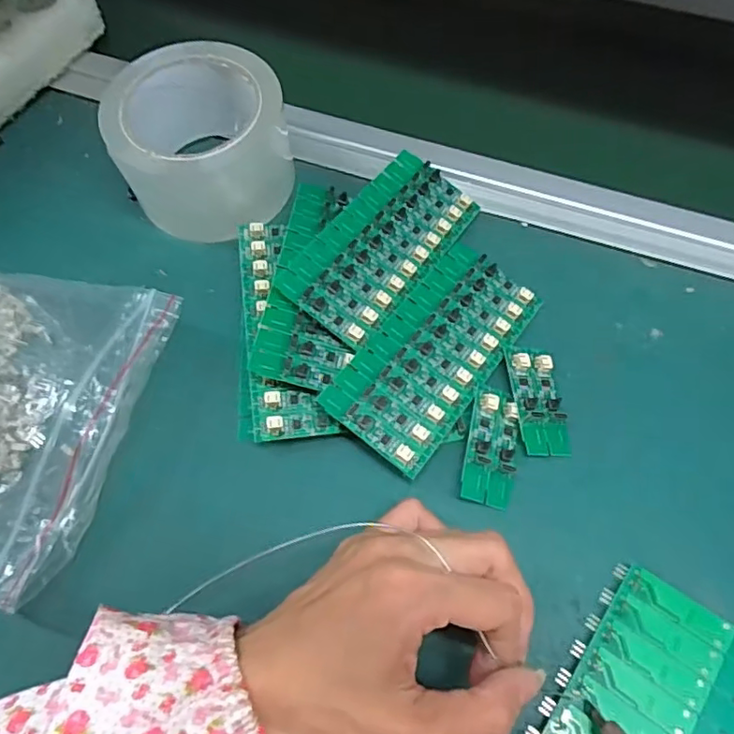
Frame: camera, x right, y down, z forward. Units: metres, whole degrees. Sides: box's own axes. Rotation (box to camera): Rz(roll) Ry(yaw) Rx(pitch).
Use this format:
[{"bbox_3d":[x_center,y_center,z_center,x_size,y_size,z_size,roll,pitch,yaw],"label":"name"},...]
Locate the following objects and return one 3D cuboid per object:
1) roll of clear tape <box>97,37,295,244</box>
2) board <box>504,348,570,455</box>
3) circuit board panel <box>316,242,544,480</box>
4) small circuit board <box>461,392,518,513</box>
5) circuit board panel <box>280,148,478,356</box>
[{"bbox_3d":[-0.101,-0.137,0.361,0.102,0.072,0.092,-17,65,-8],"label":"roll of clear tape"},{"bbox_3d":[0.093,0.017,0.313,0.028,0.010,0.063,-4,64,-1],"label":"board"},{"bbox_3d":[0.039,-0.011,0.318,0.063,0.007,0.137,37,63,9],"label":"circuit board panel"},{"bbox_3d":[0.065,0.041,0.299,0.026,0.009,0.058,11,64,6],"label":"small circuit board"},{"bbox_3d":[0.011,-0.074,0.342,0.060,0.007,0.136,39,62,2],"label":"circuit board panel"}]

